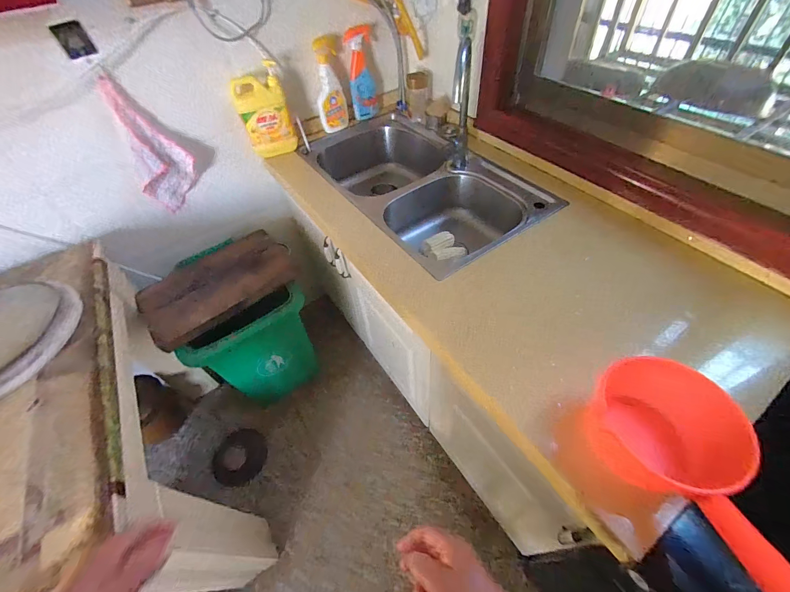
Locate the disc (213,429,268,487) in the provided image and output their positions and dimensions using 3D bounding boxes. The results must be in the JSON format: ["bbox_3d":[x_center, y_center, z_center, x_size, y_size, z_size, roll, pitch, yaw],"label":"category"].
[{"bbox_3d":[-0.589,0.615,1.284,0.178,0.008,0.193,7,58,-11],"label":"disc"}]

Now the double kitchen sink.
[{"bbox_3d":[0.071,-0.332,1.075,0.432,0.169,0.754,-30,55,-18],"label":"double kitchen sink"}]

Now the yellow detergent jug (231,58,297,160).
[{"bbox_3d":[-0.397,-0.554,1.041,0.148,0.219,0.074,-25,53,-14],"label":"yellow detergent jug"}]

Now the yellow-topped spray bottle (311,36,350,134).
[{"bbox_3d":[-0.219,-0.692,1.122,0.102,0.257,0.047,-13,51,-5],"label":"yellow-topped spray bottle"}]

